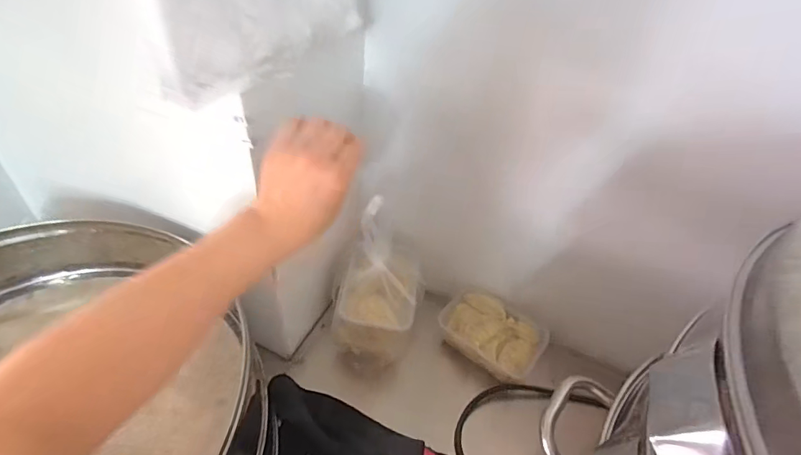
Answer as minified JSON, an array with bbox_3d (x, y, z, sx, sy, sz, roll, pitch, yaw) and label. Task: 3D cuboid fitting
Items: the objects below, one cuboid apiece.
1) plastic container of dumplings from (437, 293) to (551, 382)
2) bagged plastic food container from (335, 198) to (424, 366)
[{"bbox_3d":[0.161,0.177,0.755,0.168,0.048,0.125,31,48,24],"label":"plastic container of dumplings"},{"bbox_3d":[-0.031,0.076,0.682,0.131,0.223,0.167,14,43,7],"label":"bagged plastic food container"}]

